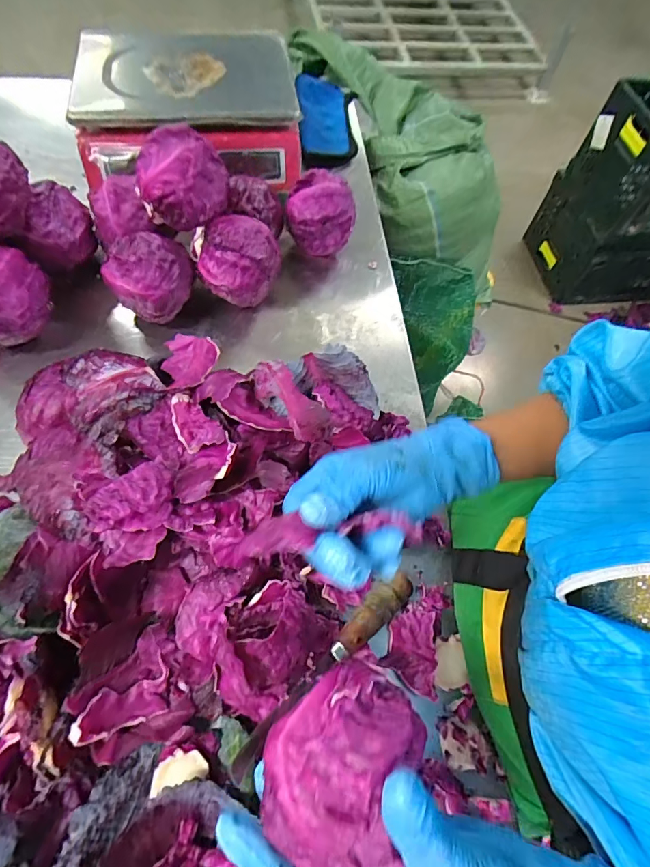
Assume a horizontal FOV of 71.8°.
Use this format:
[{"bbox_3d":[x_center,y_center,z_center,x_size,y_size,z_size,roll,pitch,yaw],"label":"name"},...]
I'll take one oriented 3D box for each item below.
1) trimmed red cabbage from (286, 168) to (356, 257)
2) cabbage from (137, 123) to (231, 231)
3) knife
[{"bbox_3d":[-0.007,-0.290,0.603,0.085,0.105,0.081,-3,64,-3],"label":"trimmed red cabbage"},{"bbox_3d":[-0.159,-0.278,0.501,0.094,0.083,0.086,-16,65,-10],"label":"cabbage"},{"bbox_3d":[0.002,0.197,0.379,0.025,0.016,0.206,42,69,17],"label":"knife"}]

